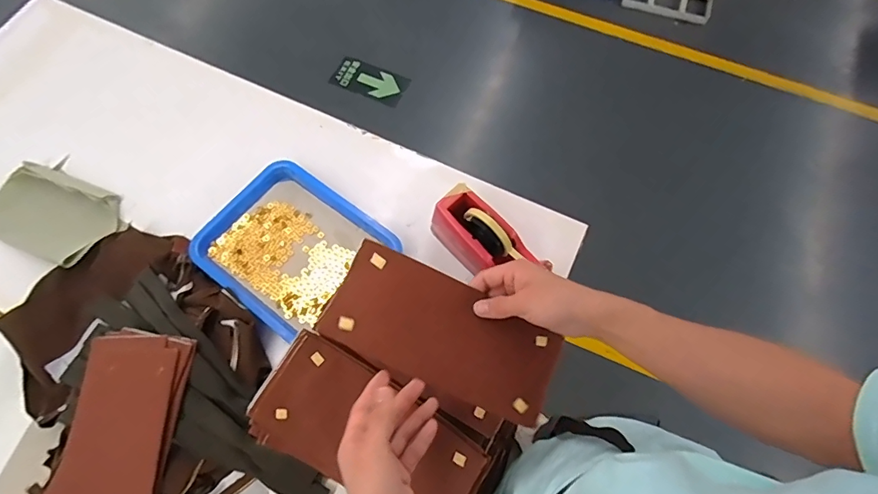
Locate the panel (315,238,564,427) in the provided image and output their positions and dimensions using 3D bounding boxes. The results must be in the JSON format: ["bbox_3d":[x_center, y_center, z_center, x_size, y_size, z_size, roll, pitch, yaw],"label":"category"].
[{"bbox_3d":[0.009,0.093,0.500,0.245,0.009,0.112,26,78,-5],"label":"panel"}]

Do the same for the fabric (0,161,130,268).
[{"bbox_3d":[-0.631,-0.058,0.759,0.217,0.032,0.138,21,70,8],"label":"fabric"}]

